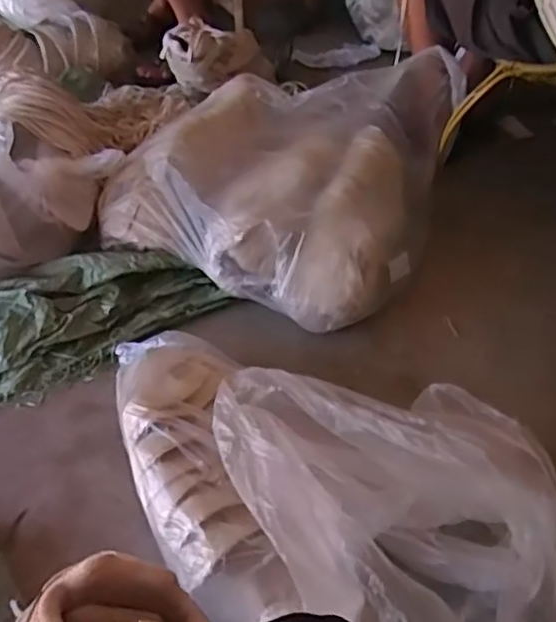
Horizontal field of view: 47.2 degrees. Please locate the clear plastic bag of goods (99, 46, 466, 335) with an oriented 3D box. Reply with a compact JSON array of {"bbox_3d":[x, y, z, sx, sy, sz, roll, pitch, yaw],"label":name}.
[{"bbox_3d":[0.040,-0.253,1.142,0.501,0.195,0.566,26,54,21],"label":"clear plastic bag of goods"}]

